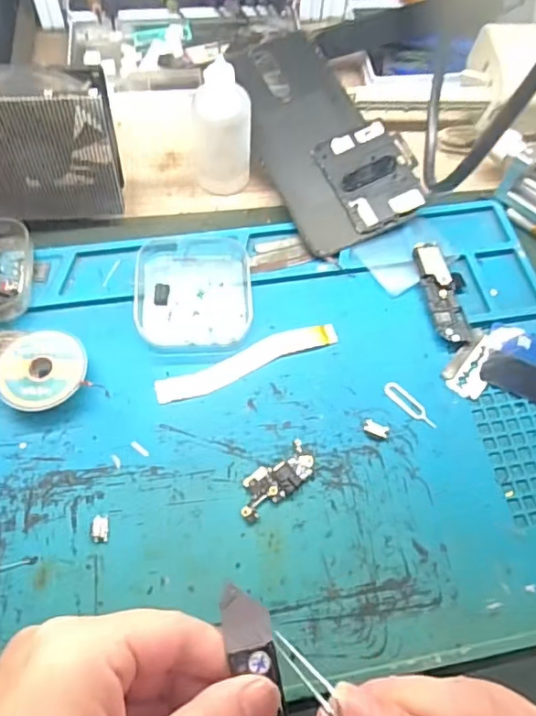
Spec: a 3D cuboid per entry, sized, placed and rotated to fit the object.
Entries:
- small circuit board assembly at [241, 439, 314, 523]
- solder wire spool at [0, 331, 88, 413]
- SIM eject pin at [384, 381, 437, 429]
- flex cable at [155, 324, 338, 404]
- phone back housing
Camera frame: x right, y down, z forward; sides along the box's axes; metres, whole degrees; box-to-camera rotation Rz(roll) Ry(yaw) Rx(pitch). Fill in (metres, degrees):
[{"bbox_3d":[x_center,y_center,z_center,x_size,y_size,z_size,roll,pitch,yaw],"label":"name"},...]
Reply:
[{"bbox_3d":[0.003,0.059,0.273,0.043,0.005,0.019,-33,69,-19],"label":"small circuit board assembly"},{"bbox_3d":[-0.116,0.007,0.289,0.043,0.011,0.043,1,62,-2],"label":"solder wire spool"},{"bbox_3d":[0.075,0.024,0.296,0.009,0.004,0.033,-38,70,-20],"label":"SIM eject pin"},{"bbox_3d":[-0.010,0.001,0.304,0.102,0.004,0.017,-21,65,-13],"label":"flex cable"},{"bbox_3d":[0.026,-0.144,0.365,0.067,0.007,0.163,-24,73,0],"label":"phone back housing"}]

